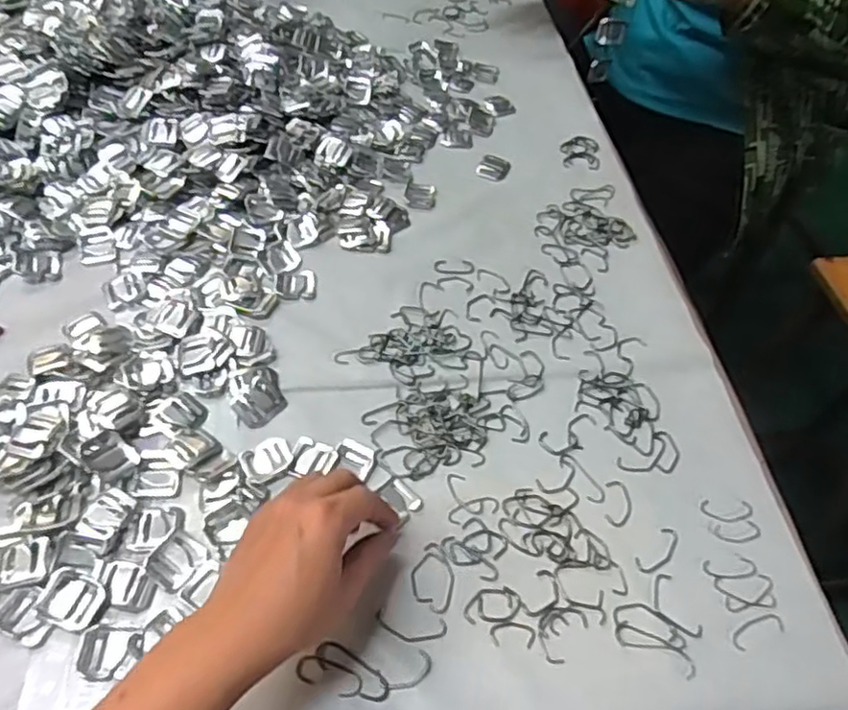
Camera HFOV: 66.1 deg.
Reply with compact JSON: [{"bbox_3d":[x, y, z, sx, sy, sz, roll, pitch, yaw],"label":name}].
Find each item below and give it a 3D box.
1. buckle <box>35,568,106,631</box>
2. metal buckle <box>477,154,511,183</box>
[{"bbox_3d":[-0.219,0.151,0.404,0.035,0.005,0.031,18,54,7],"label":"buckle"},{"bbox_3d":[0.075,-0.202,0.702,0.033,0.004,0.040,22,55,10],"label":"metal buckle"}]

